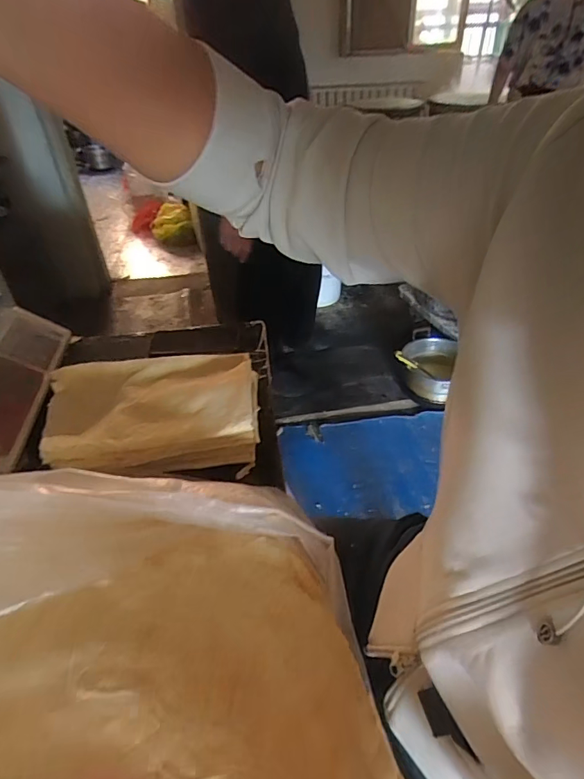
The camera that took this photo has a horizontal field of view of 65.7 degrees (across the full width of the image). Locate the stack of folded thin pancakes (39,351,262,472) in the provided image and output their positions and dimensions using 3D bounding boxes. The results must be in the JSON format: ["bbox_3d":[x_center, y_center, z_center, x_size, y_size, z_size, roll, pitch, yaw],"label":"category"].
[{"bbox_3d":[-0.203,0.023,0.656,0.305,0.064,0.210,-6,39,-4],"label":"stack of folded thin pancakes"}]

